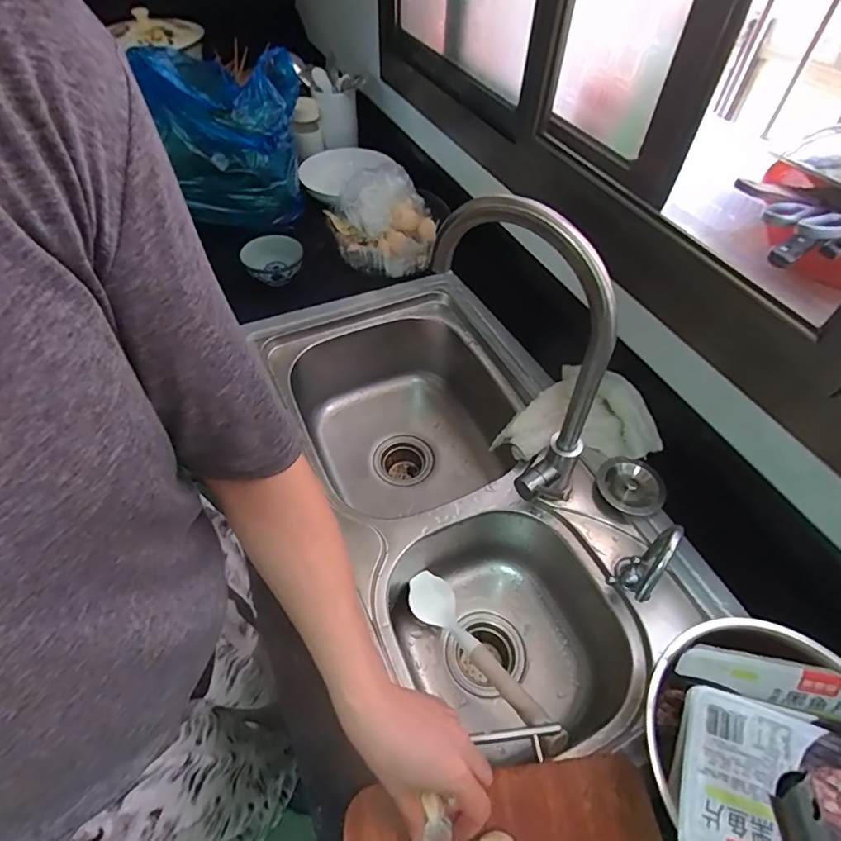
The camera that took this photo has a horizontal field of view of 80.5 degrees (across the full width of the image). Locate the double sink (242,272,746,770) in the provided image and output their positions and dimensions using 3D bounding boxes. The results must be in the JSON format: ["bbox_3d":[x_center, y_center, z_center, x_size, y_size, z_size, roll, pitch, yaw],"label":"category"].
[{"bbox_3d":[0.057,0.085,0.792,0.362,0.226,0.751,-26,57,-20],"label":"double sink"}]

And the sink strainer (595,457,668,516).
[{"bbox_3d":[0.292,0.088,0.680,0.088,0.024,0.082,1,52,-1],"label":"sink strainer"}]

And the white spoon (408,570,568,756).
[{"bbox_3d":[0.074,0.293,0.627,0.058,0.042,0.279,-28,34,-21],"label":"white spoon"}]

